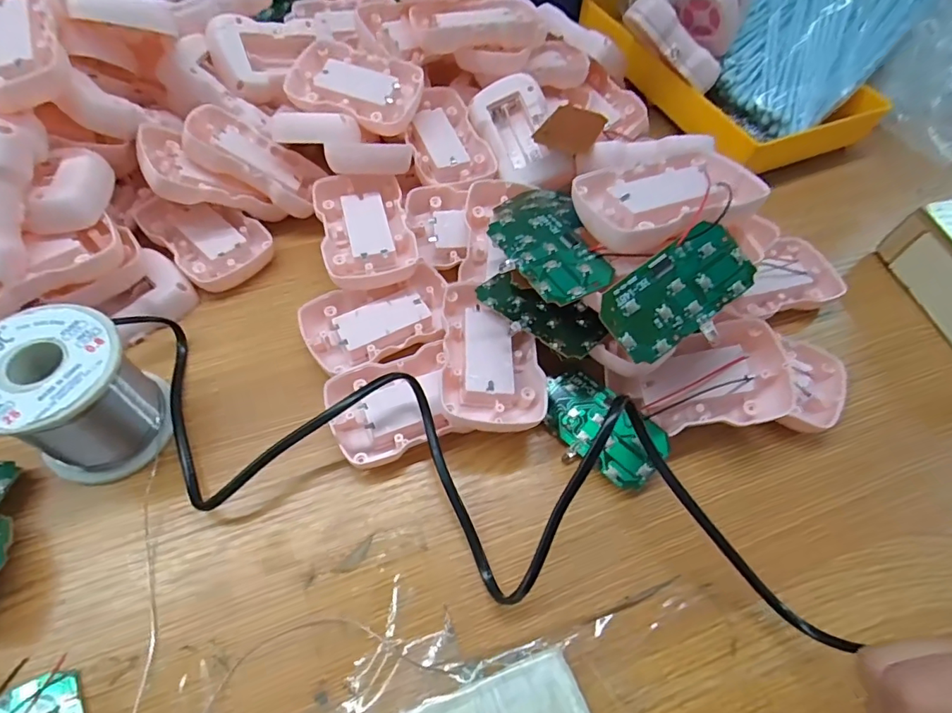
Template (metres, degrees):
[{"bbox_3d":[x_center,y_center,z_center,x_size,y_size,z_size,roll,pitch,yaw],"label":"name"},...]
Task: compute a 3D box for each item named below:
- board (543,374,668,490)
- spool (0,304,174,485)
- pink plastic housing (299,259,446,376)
[{"bbox_3d":[0.066,0.037,0.270,0.069,0.004,0.037,40,85,25],"label":"board"},{"bbox_3d":[-0.187,0.019,0.235,0.060,0.062,0.059,28,60,13],"label":"spool"},{"bbox_3d":[-0.056,-0.020,0.299,0.084,0.017,0.055,-20,62,-16],"label":"pink plastic housing"}]

